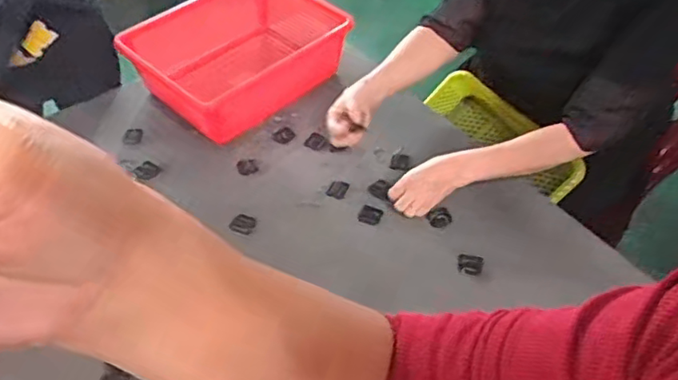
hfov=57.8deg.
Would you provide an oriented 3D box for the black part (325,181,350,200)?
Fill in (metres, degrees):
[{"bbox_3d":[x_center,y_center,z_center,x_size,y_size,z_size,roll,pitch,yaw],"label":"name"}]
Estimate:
[{"bbox_3d":[-0.002,-0.002,1.104,0.034,0.009,0.040,16,52,15],"label":"black part"}]

